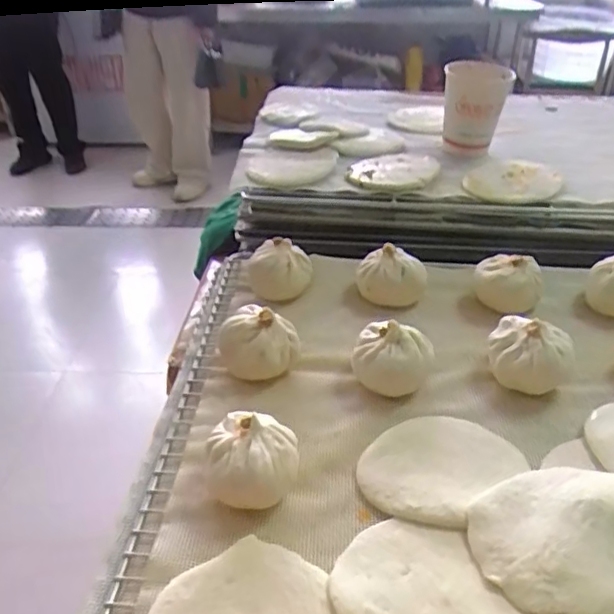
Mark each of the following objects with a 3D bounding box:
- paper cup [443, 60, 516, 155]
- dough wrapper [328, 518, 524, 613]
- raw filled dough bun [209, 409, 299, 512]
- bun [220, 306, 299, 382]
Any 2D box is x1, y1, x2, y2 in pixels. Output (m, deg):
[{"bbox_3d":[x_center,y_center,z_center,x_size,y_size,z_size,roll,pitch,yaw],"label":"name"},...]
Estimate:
[{"bbox_3d":[0.189,-0.223,0.686,0.069,0.091,0.081,10,35,15],"label":"paper cup"},{"bbox_3d":[0.063,0.143,0.304,0.096,0.007,0.076,8,34,12],"label":"dough wrapper"},{"bbox_3d":[-0.033,0.088,0.355,0.054,0.041,0.047,-2,33,-3],"label":"raw filled dough bun"},{"bbox_3d":[-0.037,0.026,0.442,0.052,0.046,0.048,0,33,0],"label":"bun"}]

